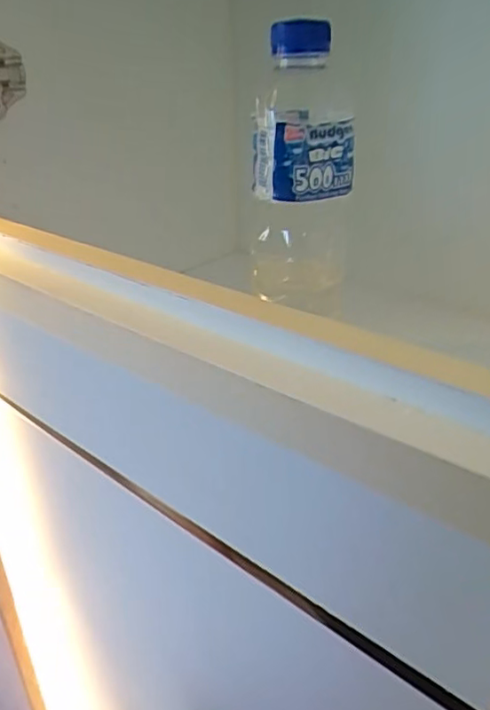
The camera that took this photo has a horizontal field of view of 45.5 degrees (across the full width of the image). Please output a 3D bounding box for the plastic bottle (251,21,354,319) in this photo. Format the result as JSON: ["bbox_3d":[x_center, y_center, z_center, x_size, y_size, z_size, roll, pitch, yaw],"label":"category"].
[{"bbox_3d":[0.032,-0.109,0.342,0.059,0.144,0.066,2,28,6],"label":"plastic bottle"}]

